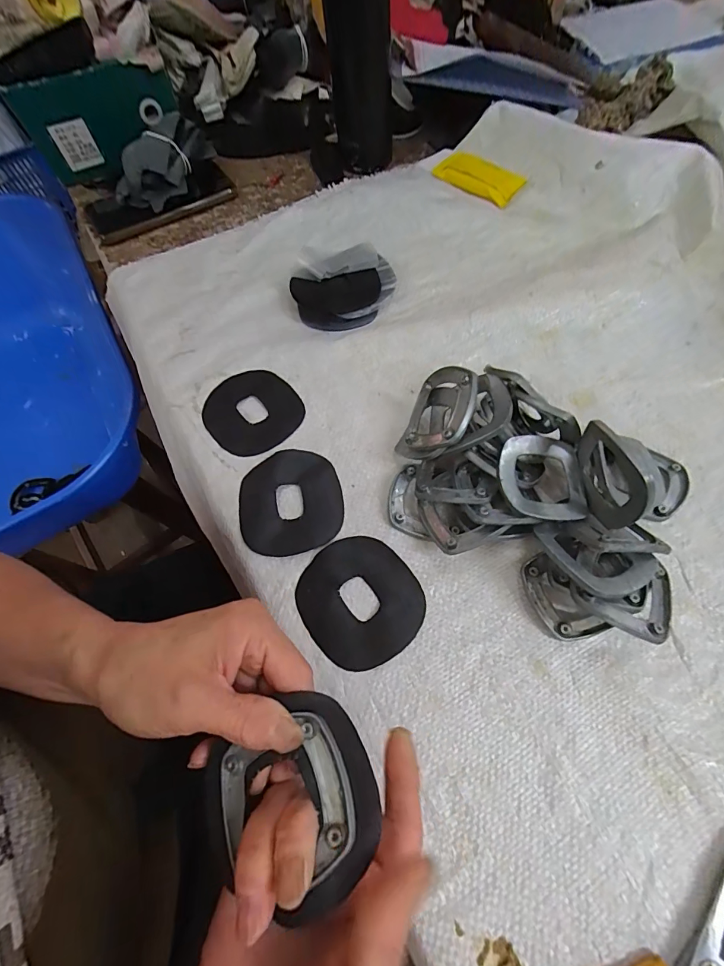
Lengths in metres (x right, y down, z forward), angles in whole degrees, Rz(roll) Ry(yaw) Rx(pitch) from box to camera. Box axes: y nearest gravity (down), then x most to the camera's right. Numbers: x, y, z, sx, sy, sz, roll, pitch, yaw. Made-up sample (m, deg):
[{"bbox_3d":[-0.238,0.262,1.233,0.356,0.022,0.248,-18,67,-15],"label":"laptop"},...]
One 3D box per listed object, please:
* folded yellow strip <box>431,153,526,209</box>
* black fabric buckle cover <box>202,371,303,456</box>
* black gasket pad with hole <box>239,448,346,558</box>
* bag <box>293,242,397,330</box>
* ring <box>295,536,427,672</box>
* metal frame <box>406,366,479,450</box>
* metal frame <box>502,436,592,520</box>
[{"bbox_3d":[0.131,-0.346,0.468,0.095,0.008,0.054,39,71,20],"label":"folded yellow strip"},{"bbox_3d":[-0.091,-0.061,0.346,0.079,0.004,0.077,36,70,19],"label":"black fabric buckle cover"},{"bbox_3d":[-0.053,0.013,0.308,0.073,0.005,0.080,-9,63,-2],"label":"black gasket pad with hole"},{"bbox_3d":[-0.018,-0.186,0.391,0.094,0.027,0.082,-2,63,2],"label":"bag"},{"bbox_3d":[-0.001,0.077,0.276,0.075,0.004,0.079,-34,66,-13],"label":"ring"},{"bbox_3d":[0.054,-0.049,0.298,0.015,0.067,0.063,25,69,-33],"label":"metal frame"},{"bbox_3d":[0.118,-0.004,0.268,0.058,0.015,0.059,-7,63,-1],"label":"metal frame"}]

